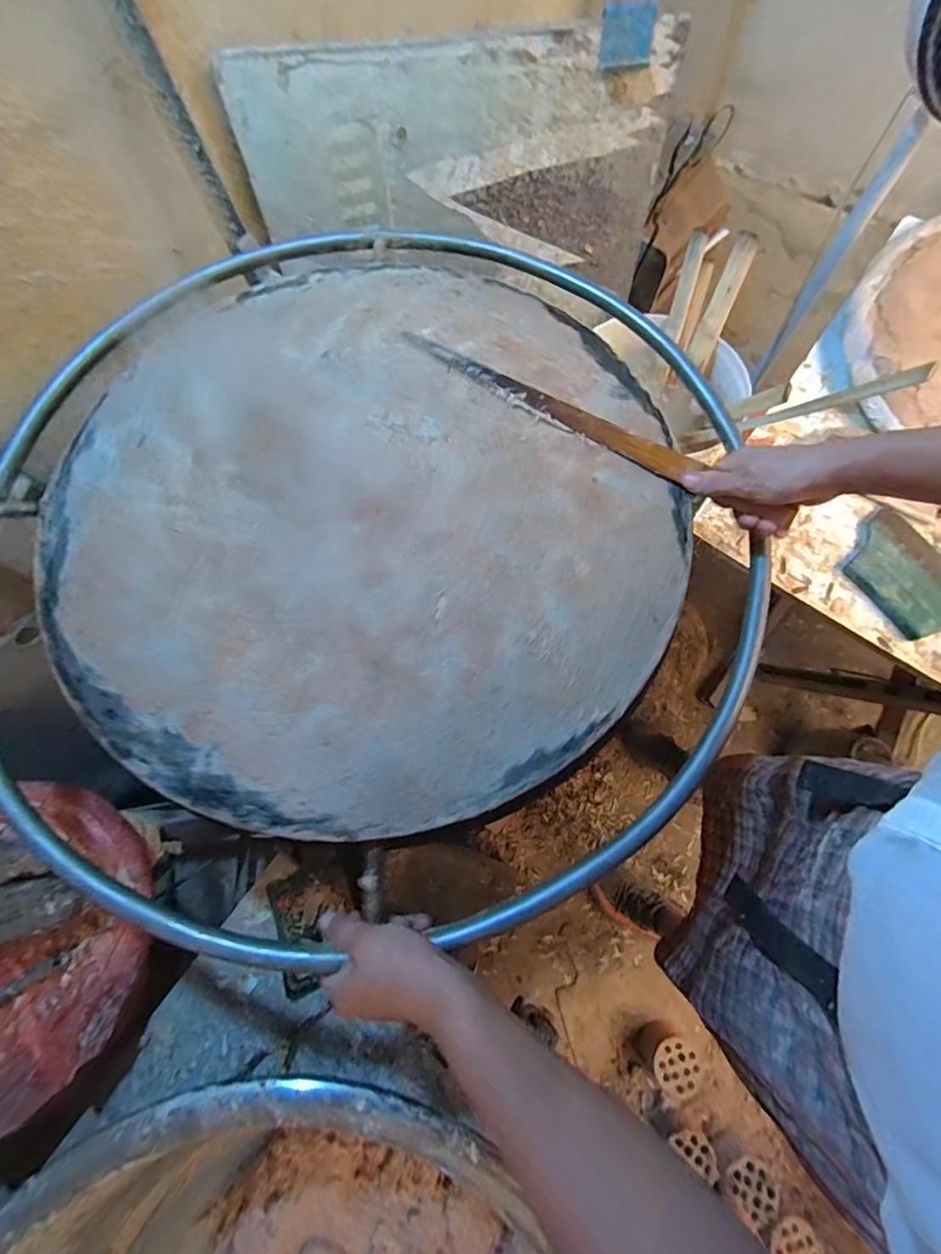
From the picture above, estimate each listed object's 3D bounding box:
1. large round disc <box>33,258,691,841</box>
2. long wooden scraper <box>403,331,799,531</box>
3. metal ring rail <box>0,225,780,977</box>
[{"bbox_3d":[-0.104,-0.129,0.498,0.590,0.021,0.599,0,71,1],"label":"large round disc"},{"bbox_3d":[0.077,-0.241,0.528,0.341,0.014,0.029,31,74,11],"label":"long wooden scraper"},{"bbox_3d":[-0.104,-0.133,0.534,0.811,0.045,0.840,-2,71,0],"label":"metal ring rail"}]

